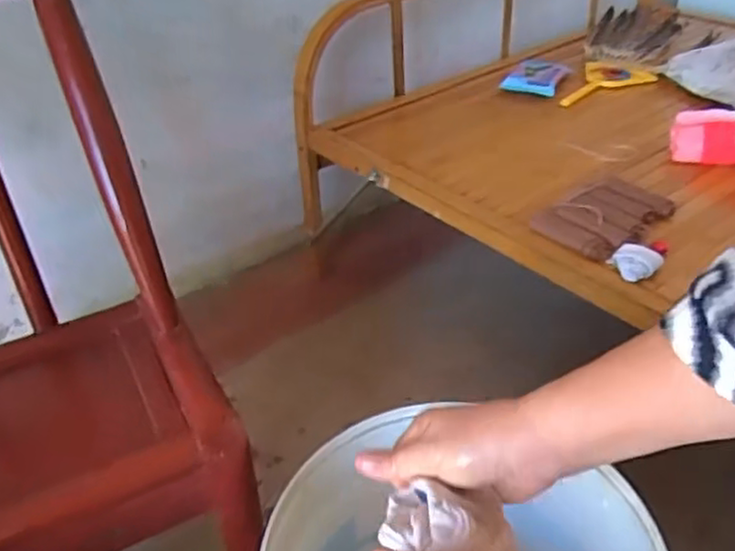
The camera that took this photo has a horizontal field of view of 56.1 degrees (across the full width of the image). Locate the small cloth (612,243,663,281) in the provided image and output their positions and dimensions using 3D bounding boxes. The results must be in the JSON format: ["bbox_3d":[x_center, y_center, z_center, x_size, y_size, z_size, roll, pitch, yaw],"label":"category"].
[{"bbox_3d":[0.306,-0.017,0.783,0.050,0.015,0.049,-9,37,-10],"label":"small cloth"}]

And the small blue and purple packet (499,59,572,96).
[{"bbox_3d":[0.310,-0.363,1.265,0.097,0.020,0.128,18,41,24],"label":"small blue and purple packet"}]

